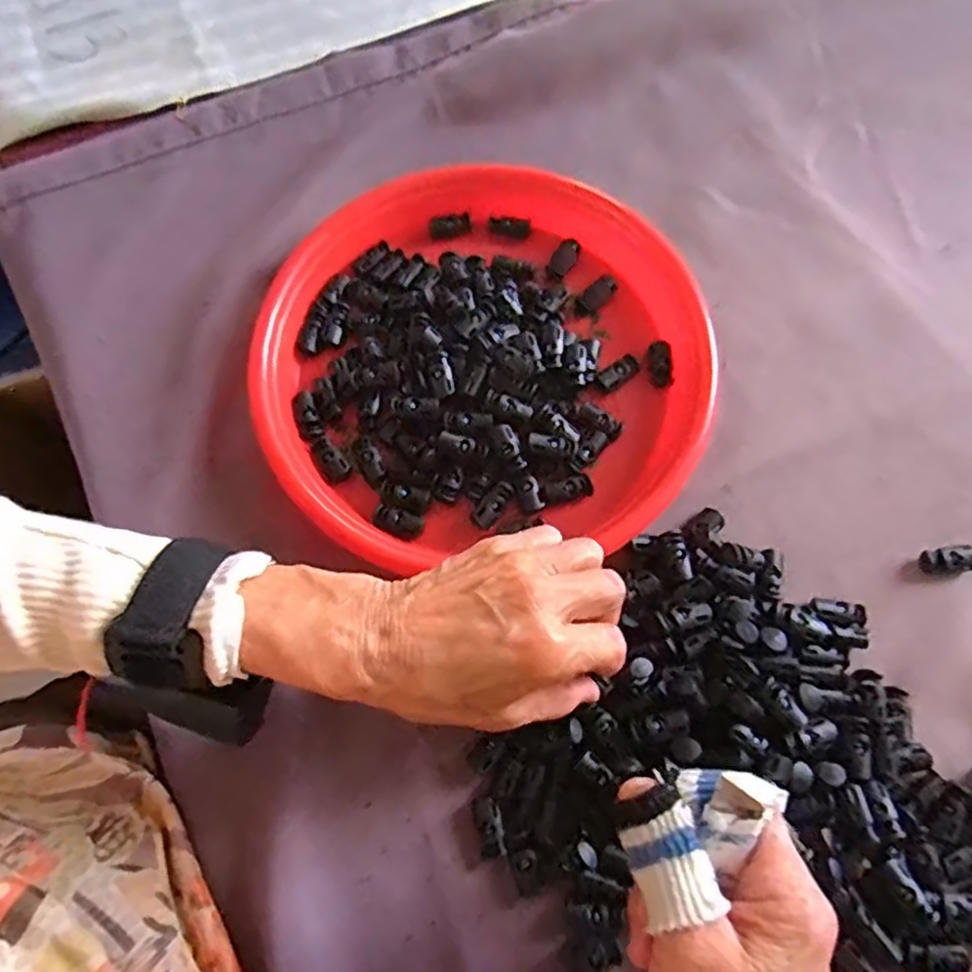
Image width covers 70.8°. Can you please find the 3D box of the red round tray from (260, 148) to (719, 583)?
[{"bbox_3d":[0.000,-0.082,0.400,0.249,0.027,0.248,0,71,1],"label":"red round tray"}]

